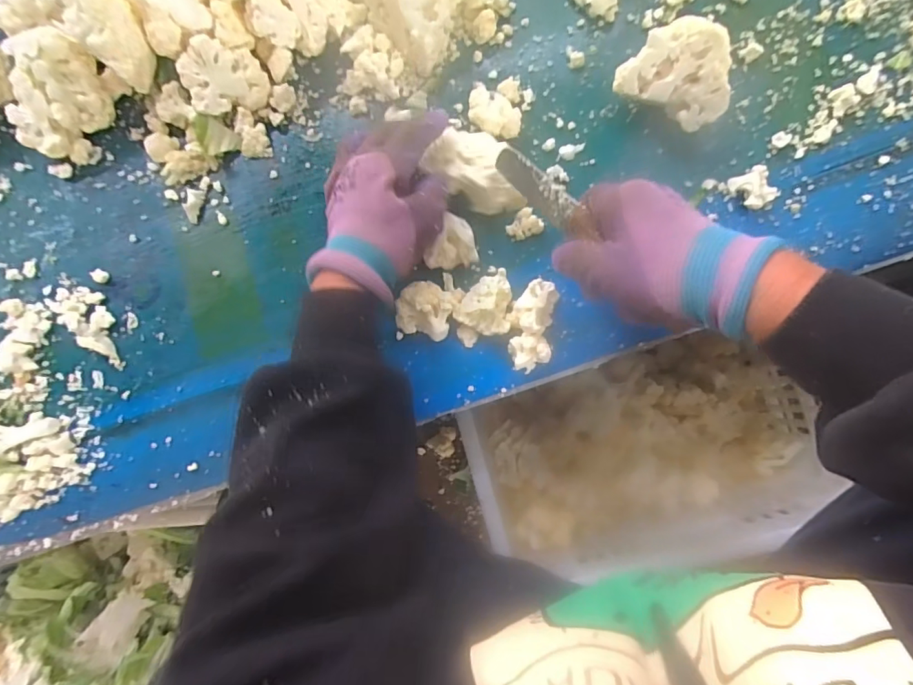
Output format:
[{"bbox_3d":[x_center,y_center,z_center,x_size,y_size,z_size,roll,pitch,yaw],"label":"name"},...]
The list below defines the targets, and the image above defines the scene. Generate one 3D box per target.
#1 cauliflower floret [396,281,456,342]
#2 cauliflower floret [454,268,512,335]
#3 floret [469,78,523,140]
[{"bbox_3d":[-0.023,-0.025,0.379,0.040,0.041,0.039,-1,84,8],"label":"cauliflower floret"},{"bbox_3d":[0.021,-0.030,0.378,0.040,0.025,0.046,4,85,8],"label":"cauliflower floret"},{"bbox_3d":[0.030,-0.184,0.387,0.039,0.024,0.050,-2,84,8],"label":"floret"}]

